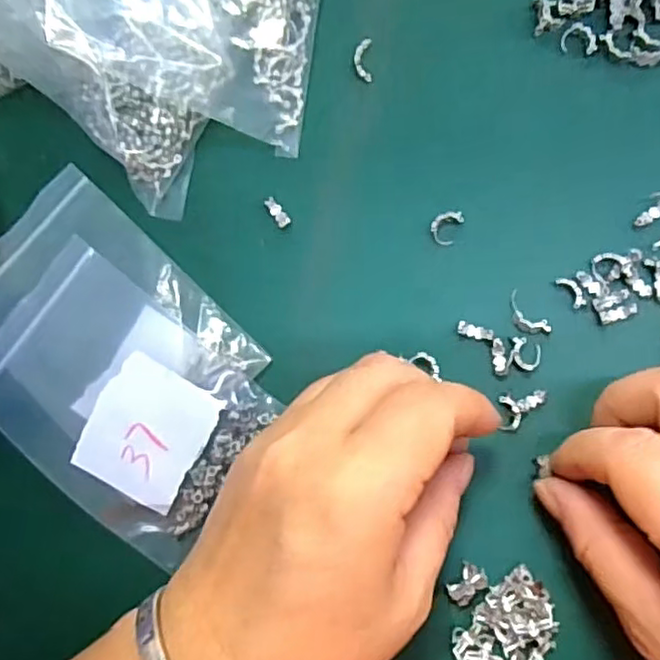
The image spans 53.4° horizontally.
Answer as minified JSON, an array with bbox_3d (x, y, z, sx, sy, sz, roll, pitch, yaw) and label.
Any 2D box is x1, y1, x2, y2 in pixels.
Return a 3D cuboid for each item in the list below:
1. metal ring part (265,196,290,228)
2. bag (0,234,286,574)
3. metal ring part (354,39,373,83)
[{"bbox_3d":[-0.021,-0.048,0.265,0.005,0.004,0.014,-36,80,2],"label":"metal ring part"},{"bbox_3d":[-0.086,0.027,0.261,0.113,0.009,0.080,39,90,10],"label":"bag"},{"bbox_3d":[0.014,-0.110,0.266,0.007,0.004,0.018,-1,83,7],"label":"metal ring part"}]

